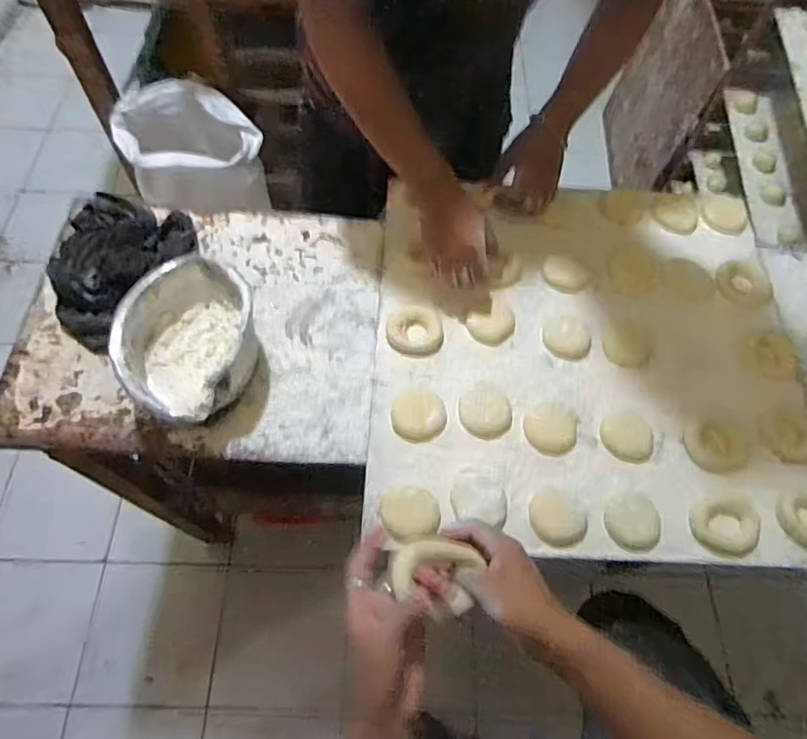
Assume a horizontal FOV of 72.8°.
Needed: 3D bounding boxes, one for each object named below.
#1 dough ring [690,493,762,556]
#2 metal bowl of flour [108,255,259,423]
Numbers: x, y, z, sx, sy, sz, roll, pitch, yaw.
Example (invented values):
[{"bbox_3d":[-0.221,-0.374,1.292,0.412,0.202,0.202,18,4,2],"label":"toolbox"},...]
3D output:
[{"bbox_3d":[0.378,0.181,0.638,0.077,0.020,0.068,-13,64,-8],"label":"dough ring"},{"bbox_3d":[-0.264,-0.029,0.682,0.156,0.104,0.185,25,65,11],"label":"metal bowl of flour"}]

